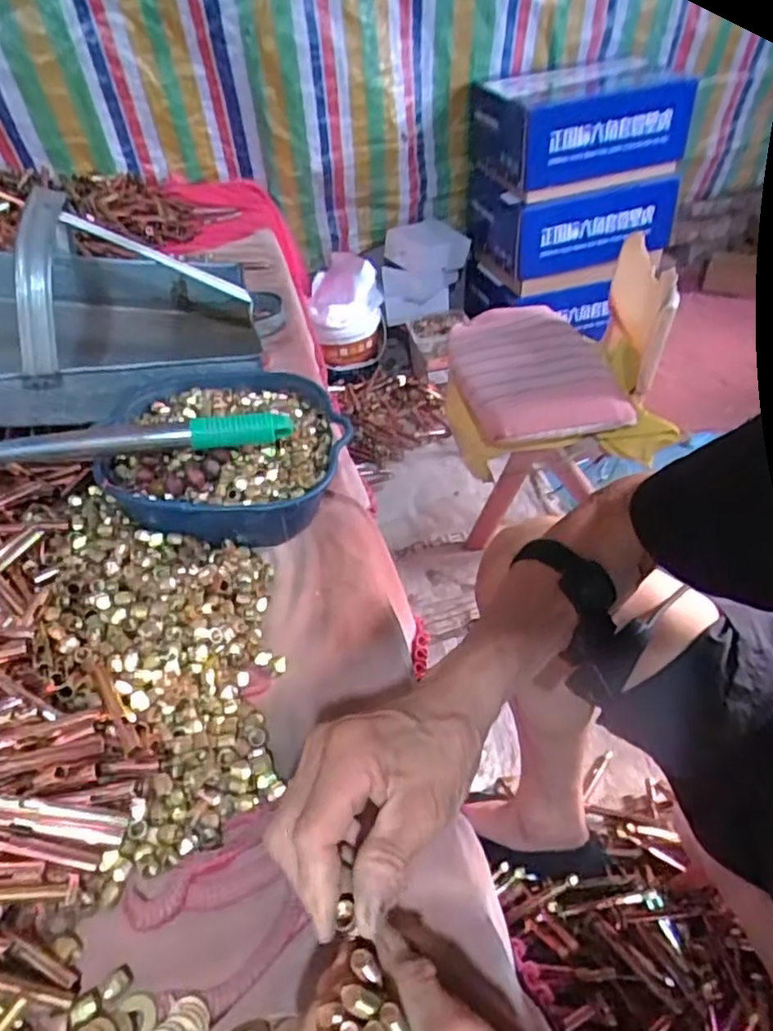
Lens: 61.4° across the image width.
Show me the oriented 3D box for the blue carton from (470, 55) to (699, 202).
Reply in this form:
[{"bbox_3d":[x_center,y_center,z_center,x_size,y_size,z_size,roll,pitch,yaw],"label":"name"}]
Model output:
[{"bbox_3d":[0.484,-0.987,1.632,0.455,0.192,0.400,-13,43,-8],"label":"blue carton"}]

